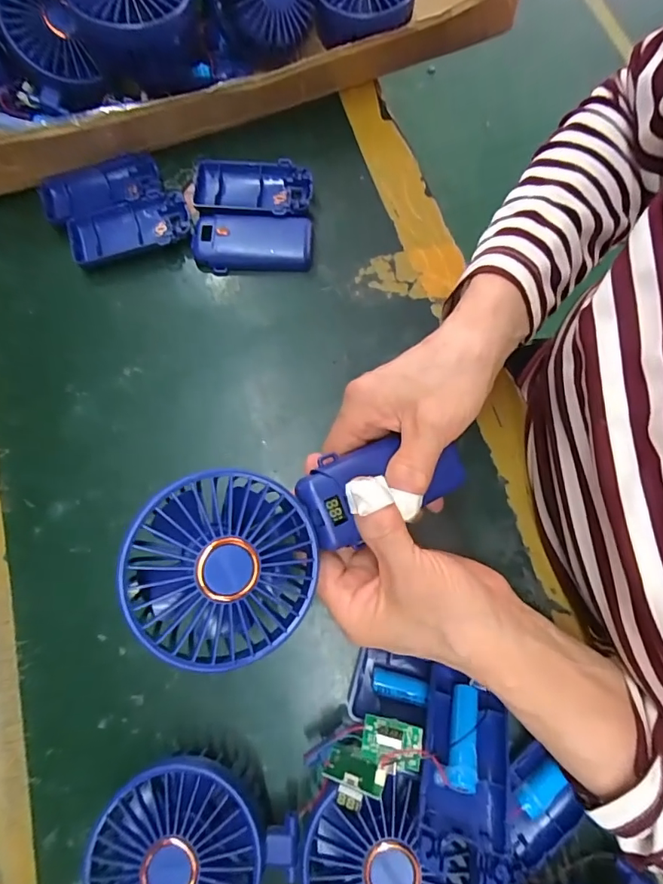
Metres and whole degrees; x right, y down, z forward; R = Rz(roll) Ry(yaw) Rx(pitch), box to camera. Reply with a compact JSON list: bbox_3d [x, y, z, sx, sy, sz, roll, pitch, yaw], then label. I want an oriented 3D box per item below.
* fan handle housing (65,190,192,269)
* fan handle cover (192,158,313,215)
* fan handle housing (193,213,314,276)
[{"bbox_3d":[-0.161,-0.169,0.369,0.094,0.014,0.048,-16,74,-3],"label":"fan handle housing"},{"bbox_3d":[-0.066,-0.210,0.383,0.098,0.015,0.052,3,74,2],"label":"fan handle cover"},{"bbox_3d":[-0.062,-0.158,0.367,0.092,0.012,0.047,-1,74,1],"label":"fan handle housing"}]

